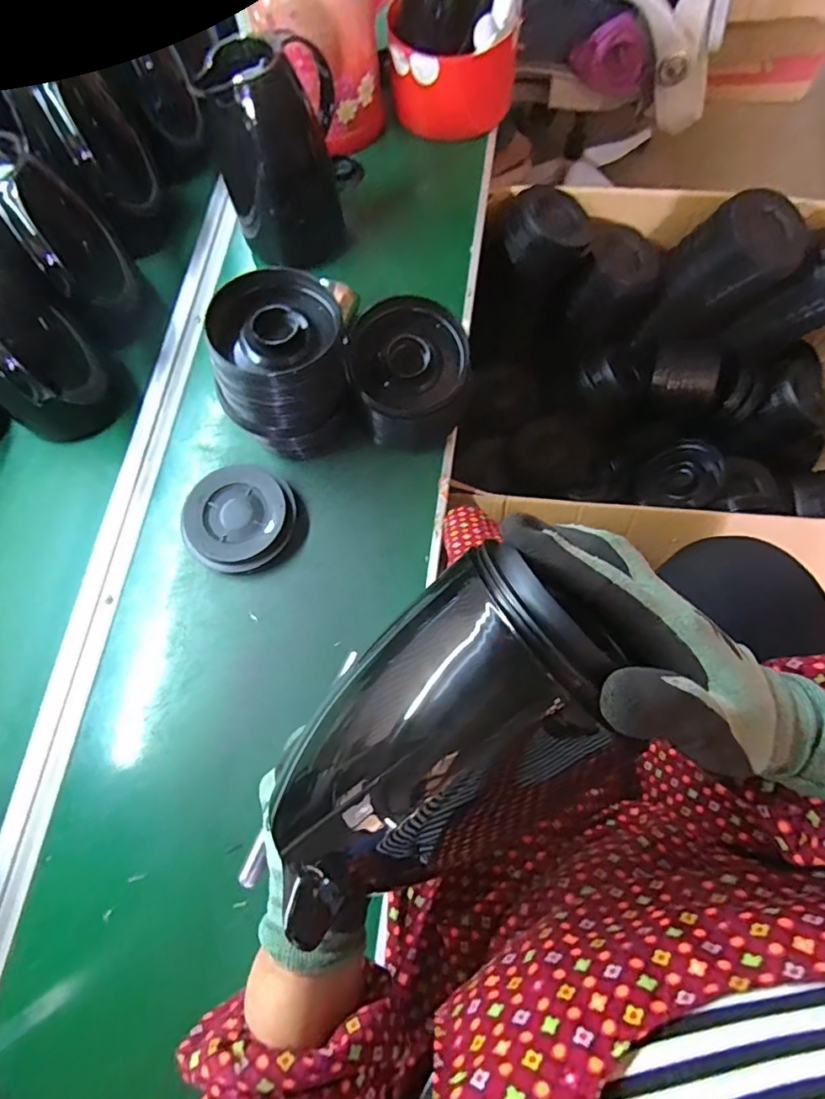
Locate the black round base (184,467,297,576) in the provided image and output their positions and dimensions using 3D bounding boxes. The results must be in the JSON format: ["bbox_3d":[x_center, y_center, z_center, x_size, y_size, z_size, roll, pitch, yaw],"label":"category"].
[{"bbox_3d":[-0.185,-0.032,0.580,0.114,0.028,0.112,0,72,0],"label":"black round base"}]

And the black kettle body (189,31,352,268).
[{"bbox_3d":[-0.148,-0.455,0.624,0.146,0.212,0.106,-14,72,-1],"label":"black kettle body"}]

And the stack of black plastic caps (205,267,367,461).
[{"bbox_3d":[-0.126,-0.182,0.551,0.131,0.157,0.117,-10,72,1],"label":"stack of black plastic caps"}]

